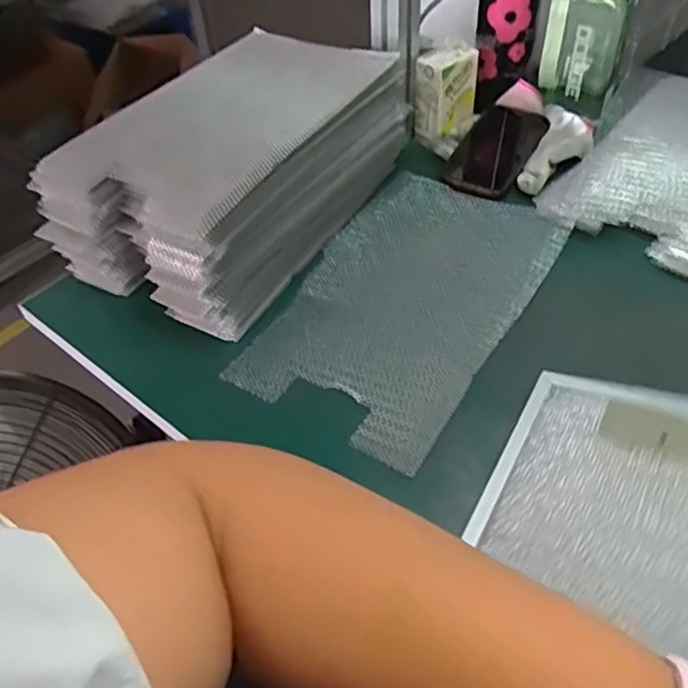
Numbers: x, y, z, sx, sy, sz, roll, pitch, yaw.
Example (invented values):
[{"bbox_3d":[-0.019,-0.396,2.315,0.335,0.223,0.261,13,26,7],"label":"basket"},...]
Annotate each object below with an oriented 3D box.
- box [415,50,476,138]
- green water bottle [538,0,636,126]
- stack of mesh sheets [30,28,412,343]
[{"bbox_3d":[0.122,-0.306,0.801,0.071,0.087,0.048,-30,51,-22],"label":"box"},{"bbox_3d":[0.287,-0.375,0.775,0.085,0.204,0.068,24,53,25],"label":"green water bottle"},{"bbox_3d":[-0.111,-0.213,0.717,0.235,0.118,0.397,23,52,24],"label":"stack of mesh sheets"}]

